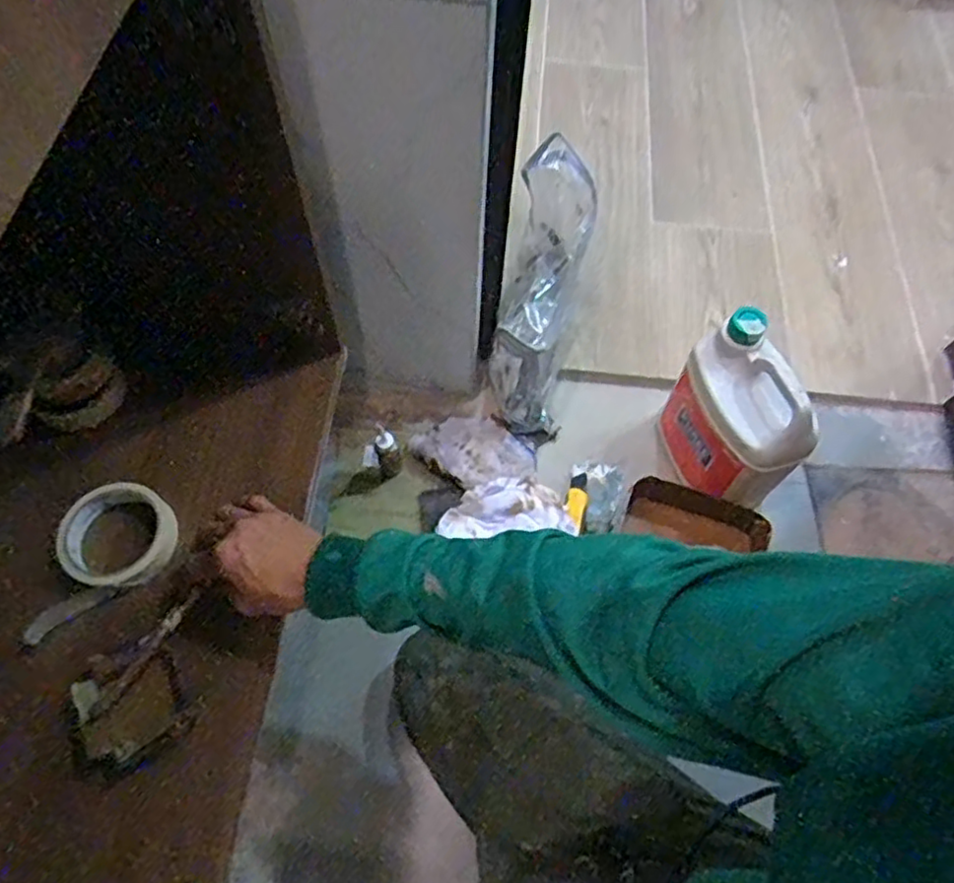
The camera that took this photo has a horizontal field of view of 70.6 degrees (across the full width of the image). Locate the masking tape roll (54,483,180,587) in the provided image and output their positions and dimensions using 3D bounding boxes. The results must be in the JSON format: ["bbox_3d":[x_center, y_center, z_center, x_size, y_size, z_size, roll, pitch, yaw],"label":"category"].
[{"bbox_3d":[-0.323,0.086,0.609,0.097,0.022,0.092,1,63,-1],"label":"masking tape roll"}]

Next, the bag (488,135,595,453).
[{"bbox_3d":[0.085,-0.188,0.905,0.099,0.257,0.290,10,63,3],"label":"bag"}]

